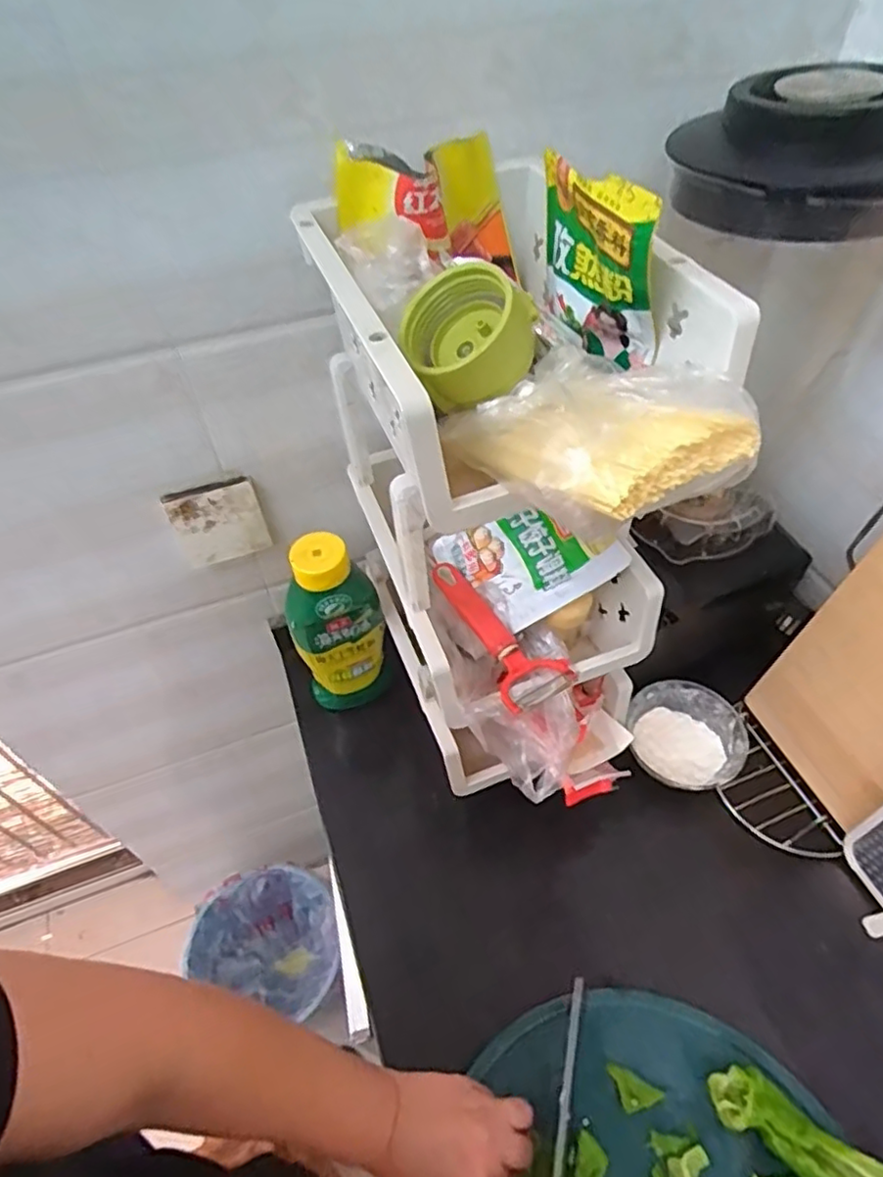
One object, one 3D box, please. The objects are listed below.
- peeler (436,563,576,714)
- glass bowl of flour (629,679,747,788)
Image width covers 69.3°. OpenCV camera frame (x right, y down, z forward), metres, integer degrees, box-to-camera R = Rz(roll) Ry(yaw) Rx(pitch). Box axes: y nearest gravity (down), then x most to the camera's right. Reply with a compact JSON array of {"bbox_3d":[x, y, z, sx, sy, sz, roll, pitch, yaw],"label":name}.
[{"bbox_3d":[0.052,0.033,0.560,0.060,0.013,0.165,-20,51,-13],"label":"peeler"},{"bbox_3d":[0.258,0.159,0.682,0.114,0.044,0.114,-2,50,2],"label":"glass bowl of flour"}]

